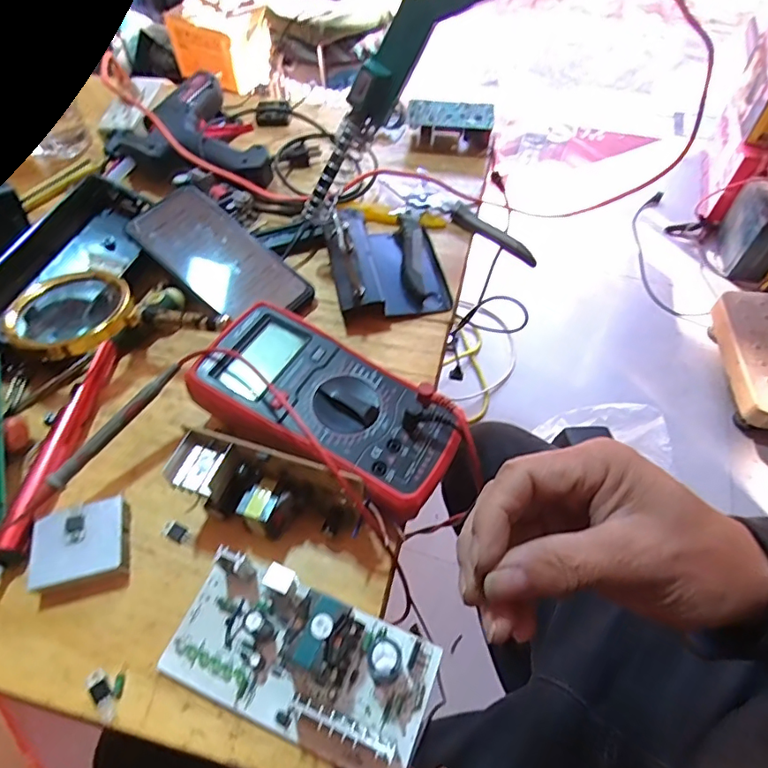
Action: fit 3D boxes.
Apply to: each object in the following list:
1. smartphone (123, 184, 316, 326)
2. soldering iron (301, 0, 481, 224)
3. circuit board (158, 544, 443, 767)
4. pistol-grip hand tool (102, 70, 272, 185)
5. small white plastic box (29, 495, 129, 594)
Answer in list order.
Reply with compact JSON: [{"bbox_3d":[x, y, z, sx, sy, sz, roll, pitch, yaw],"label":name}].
[{"bbox_3d":[-0.144,-0.111,0.453,0.162,0.007,0.079,40,65,9],"label":"smartphone"},{"bbox_3d":[-0.002,-0.218,0.391,0.039,0.227,0.041,13,43,-42],"label":"soldering iron"},{"bbox_3d":[-0.047,0.146,0.280,0.144,0.041,0.070,19,57,13],"label":"circuit board"},{"bbox_3d":[-0.195,-0.258,0.548,0.147,0.034,0.188,-36,62,-22],"label":"pistol-grip hand tool"},{"bbox_3d":[-0.191,0.102,0.328,0.054,0.017,0.048,-13,56,-8],"label":"small white plastic box"}]

